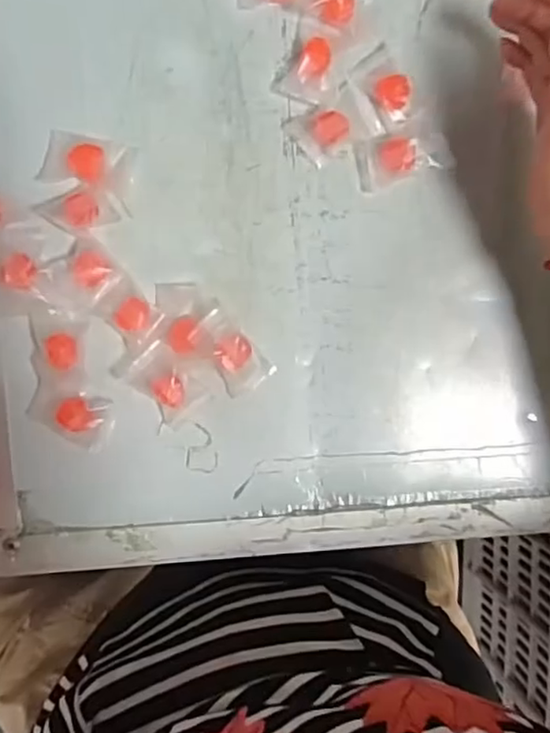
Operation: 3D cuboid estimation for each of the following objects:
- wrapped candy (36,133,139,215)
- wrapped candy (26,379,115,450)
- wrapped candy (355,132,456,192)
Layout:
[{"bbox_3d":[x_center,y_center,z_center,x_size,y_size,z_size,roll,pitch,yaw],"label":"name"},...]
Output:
[{"bbox_3d":[-0.110,-0.118,0.376,0.056,0.011,0.038,13,93,-6],"label":"wrapped candy"},{"bbox_3d":[-0.123,0.029,0.380,0.050,0.011,0.032,21,92,-6],"label":"wrapped candy"},{"bbox_3d":[0.079,-0.129,0.387,0.056,0.013,0.029,-14,95,-4],"label":"wrapped candy"}]

